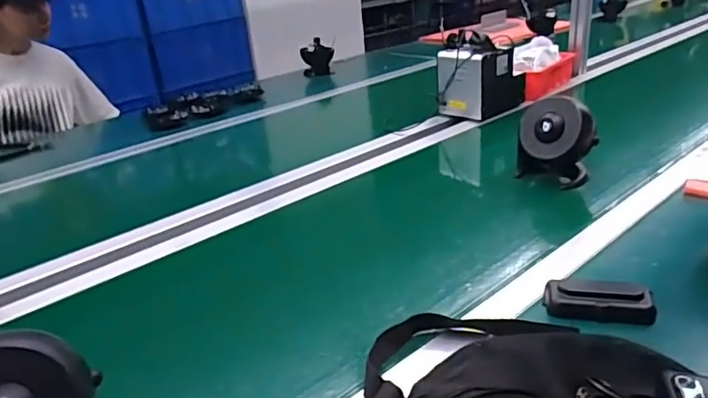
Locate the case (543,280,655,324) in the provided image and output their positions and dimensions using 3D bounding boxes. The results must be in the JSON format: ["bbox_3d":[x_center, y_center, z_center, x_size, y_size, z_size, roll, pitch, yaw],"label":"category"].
[{"bbox_3d":[0.260,0.110,0.576,0.105,0.026,0.042,1,26,15],"label":"case"}]

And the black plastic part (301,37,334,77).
[{"bbox_3d":[-0.121,-0.468,1.824,0.110,0.121,0.072,-7,25,-2],"label":"black plastic part"}]

